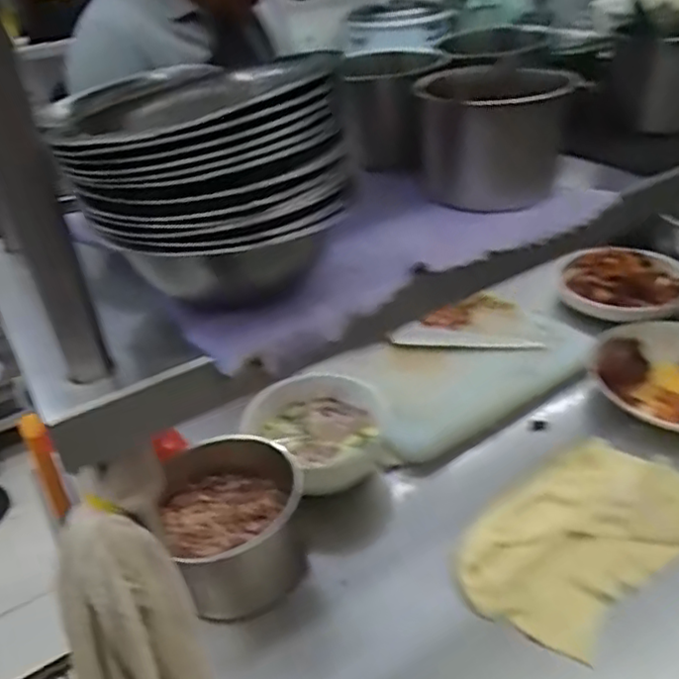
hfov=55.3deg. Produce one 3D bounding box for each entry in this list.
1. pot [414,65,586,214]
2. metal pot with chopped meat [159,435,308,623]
[{"bbox_3d":[0.133,-0.182,0.563,0.126,0.101,0.119,0,33,10],"label":"pot"},{"bbox_3d":[-0.115,0.204,0.736,0.148,0.106,0.169,-20,35,-20],"label":"metal pot with chopped meat"}]

